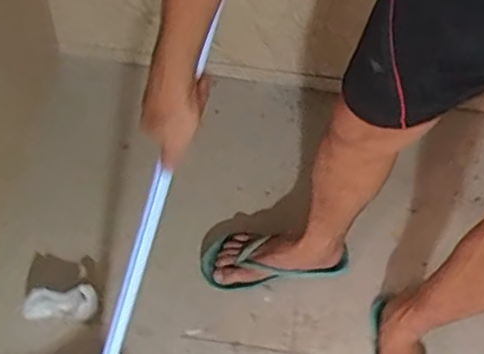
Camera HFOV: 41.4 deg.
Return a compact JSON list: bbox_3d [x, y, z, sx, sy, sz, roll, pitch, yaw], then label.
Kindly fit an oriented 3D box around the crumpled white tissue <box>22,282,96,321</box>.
[{"bbox_3d":[-0.294,0.204,1.038,0.115,0.048,0.039,5,52,-27],"label":"crumpled white tissue"}]

